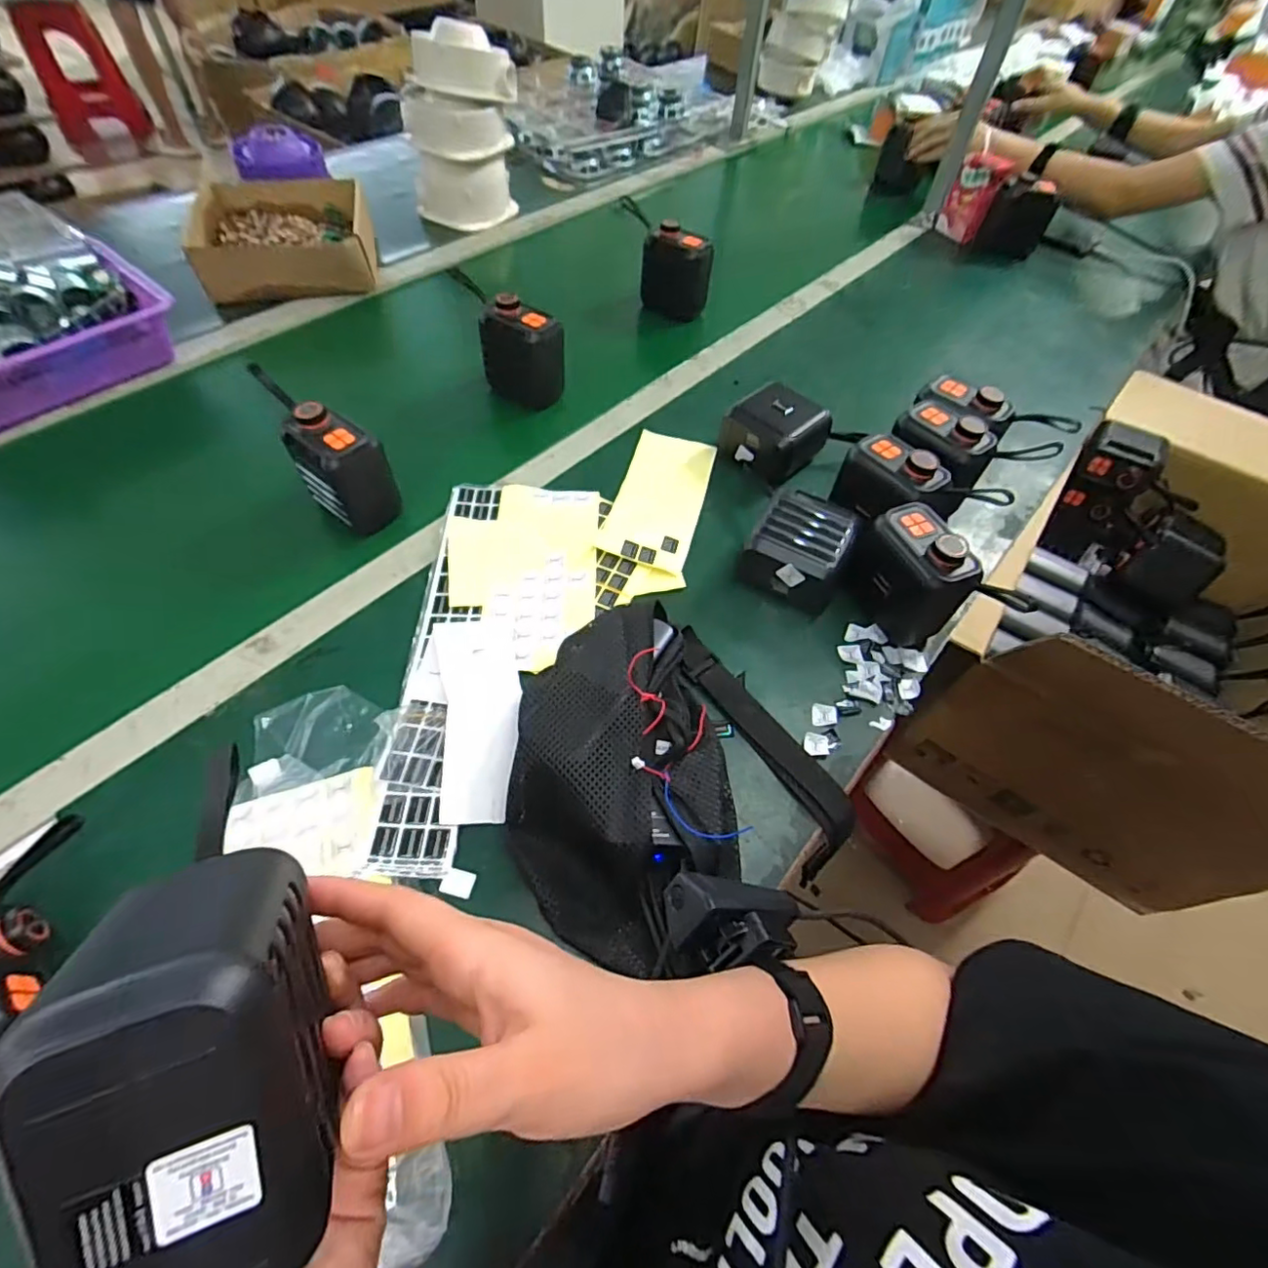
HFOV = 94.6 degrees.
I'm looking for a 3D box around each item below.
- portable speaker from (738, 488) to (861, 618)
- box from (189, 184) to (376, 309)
[{"bbox_3d":[0.151,-0.076,0.528,0.087,0.052,0.096,28,59,13],"label":"portable speaker"},{"bbox_3d":[-0.466,-0.530,0.799,0.210,0.080,0.209,-11,58,-12],"label":"box"}]

